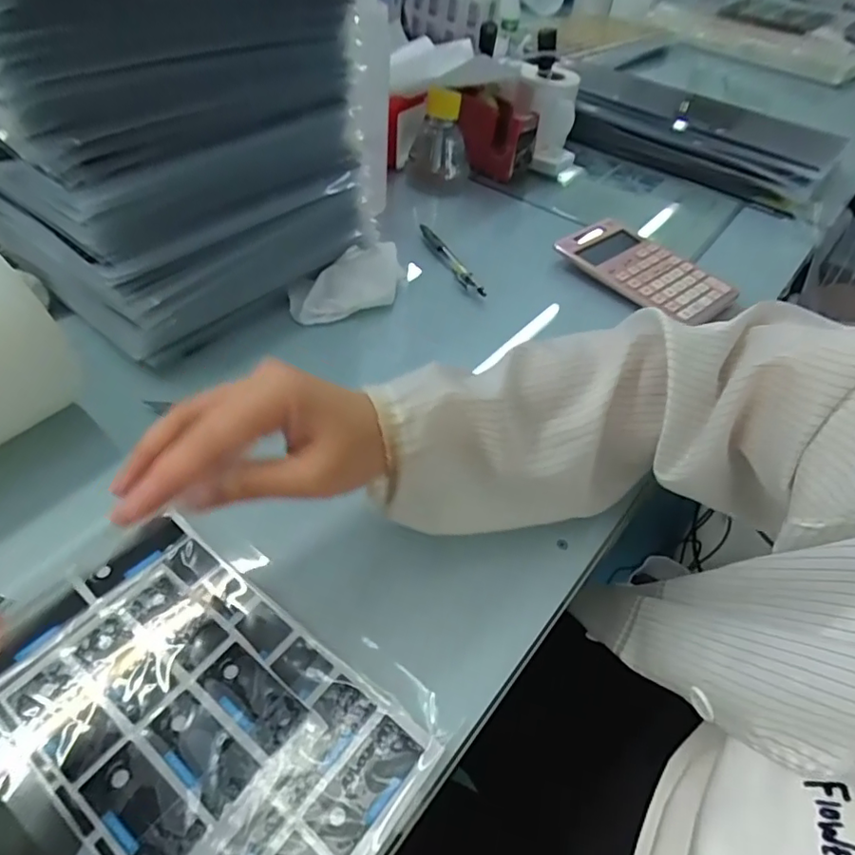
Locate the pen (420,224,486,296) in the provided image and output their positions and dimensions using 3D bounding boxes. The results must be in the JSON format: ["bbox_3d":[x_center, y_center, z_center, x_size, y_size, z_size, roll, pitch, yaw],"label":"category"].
[{"bbox_3d":[0.024,-0.181,0.604,0.010,0.016,0.137,-17,52,-20],"label":"pen"}]

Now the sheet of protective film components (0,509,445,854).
[{"bbox_3d":[-0.126,0.143,0.297,0.237,0.005,0.132,32,52,21],"label":"sheet of protective film components"}]

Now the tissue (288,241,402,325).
[{"bbox_3d":[-0.077,-0.141,0.544,0.120,0.024,0.065,-22,54,-24],"label":"tissue"}]

